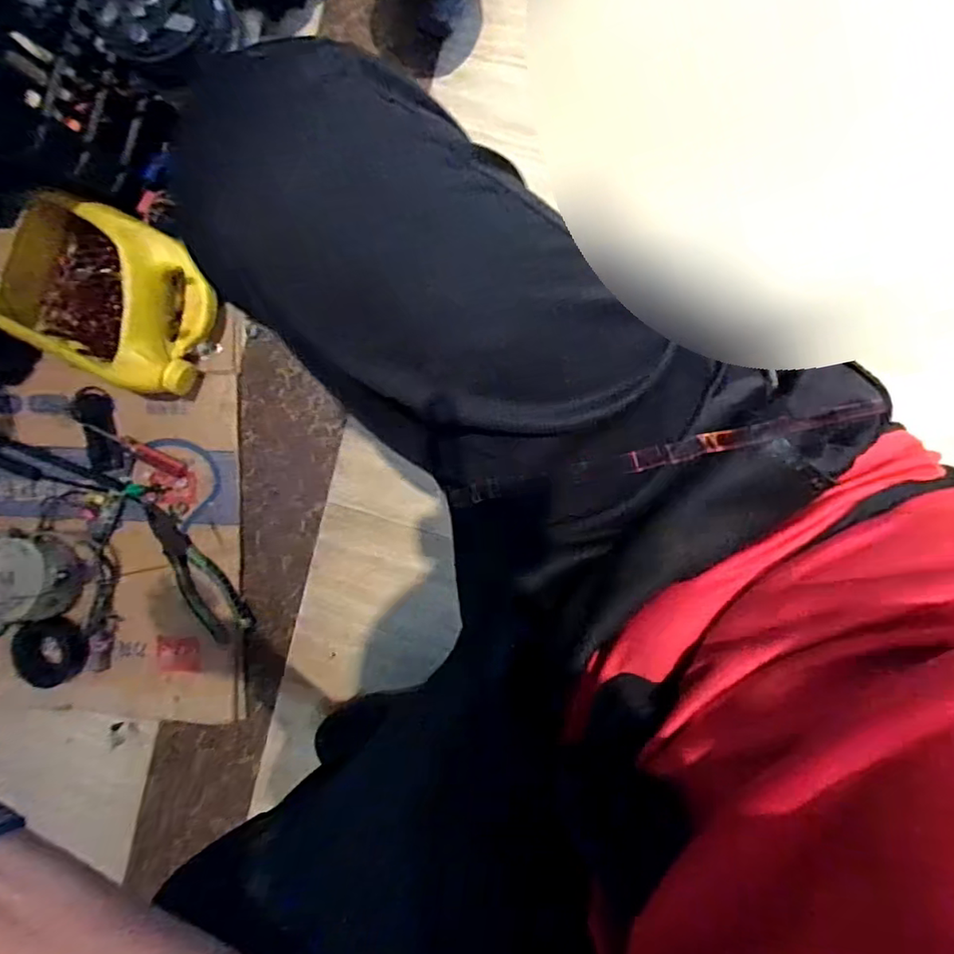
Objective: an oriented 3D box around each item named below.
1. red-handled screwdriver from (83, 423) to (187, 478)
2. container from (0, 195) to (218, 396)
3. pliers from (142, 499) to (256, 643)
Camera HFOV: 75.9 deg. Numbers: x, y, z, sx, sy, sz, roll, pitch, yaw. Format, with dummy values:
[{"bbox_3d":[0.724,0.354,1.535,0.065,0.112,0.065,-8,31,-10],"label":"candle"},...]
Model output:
[{"bbox_3d":[-0.448,-0.040,0.792,0.144,0.021,0.024,27,98,2],"label":"red-handled screwdriver"},{"bbox_3d":[-0.455,-0.228,0.768,0.247,0.114,0.187,24,98,3],"label":"container"},{"bbox_3d":[-0.362,0.115,0.786,0.063,0.022,0.203,-30,92,8],"label":"pliers"}]

